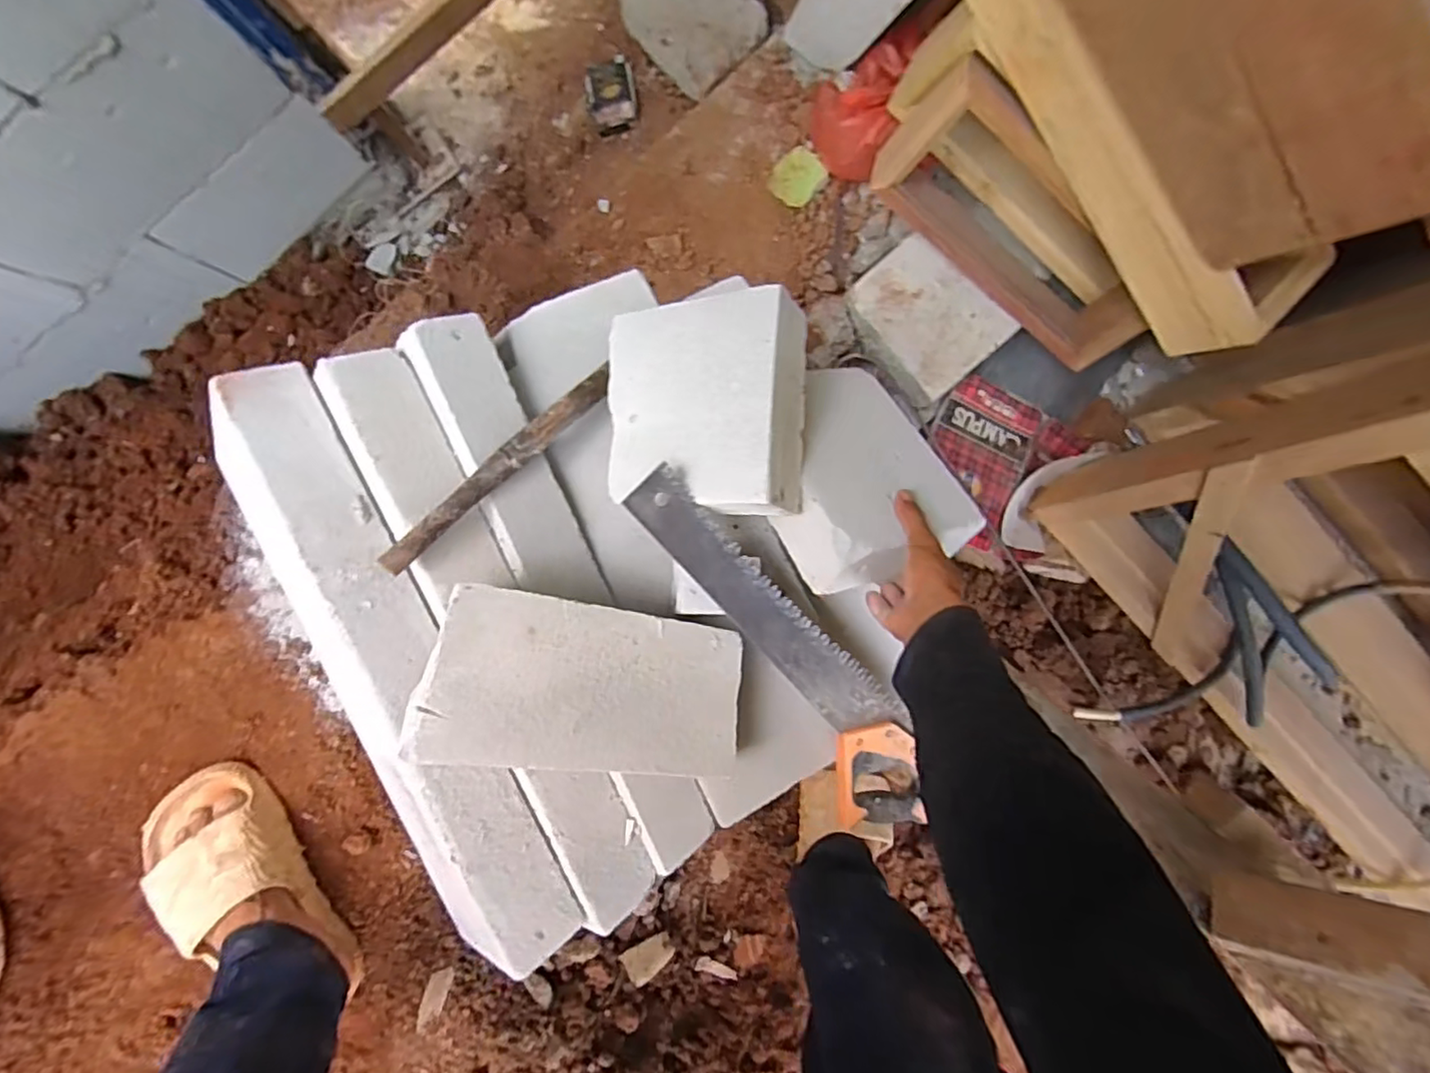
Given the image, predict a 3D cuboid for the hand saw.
[{"bbox_3d":[0.078,0.130,0.637,0.109,0.034,0.478,-38,110,3],"label":"hand saw"}]

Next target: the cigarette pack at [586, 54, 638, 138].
[{"bbox_3d":[-0.169,-0.723,1.039,0.076,0.023,0.111,-12,95,1],"label":"cigarette pack"}]

